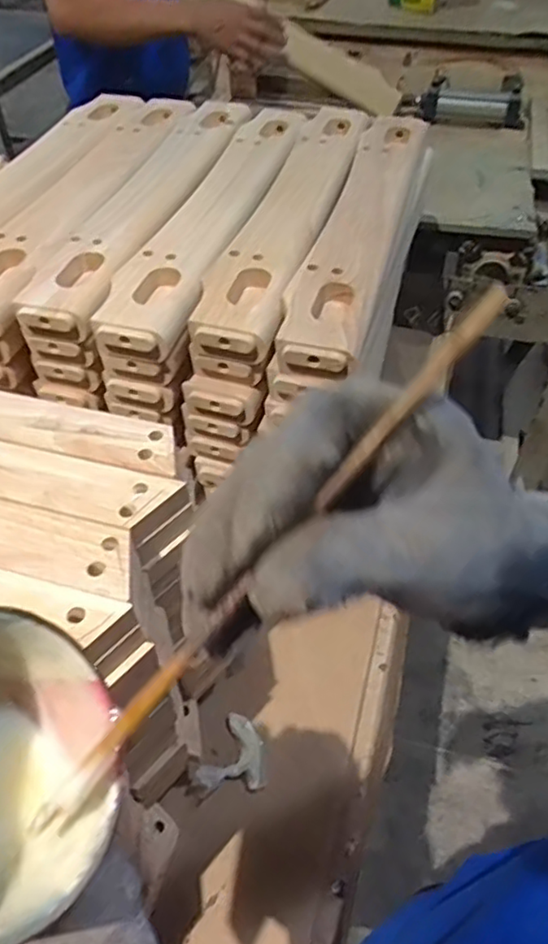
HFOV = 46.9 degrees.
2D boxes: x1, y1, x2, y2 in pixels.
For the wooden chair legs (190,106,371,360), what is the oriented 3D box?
[{"bbox_3d":[0.023,-0.274,0.653,0.077,0.026,0.478,12,50,11],"label":"wooden chair legs"}]

